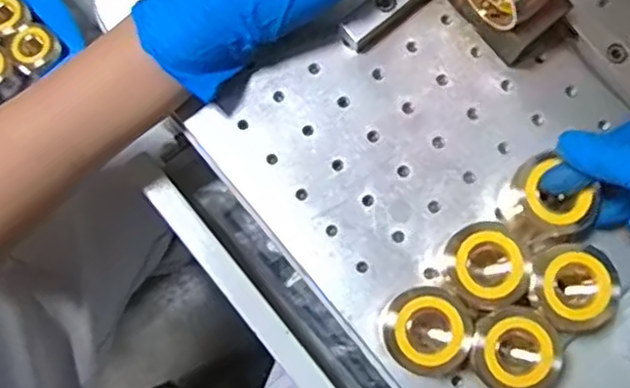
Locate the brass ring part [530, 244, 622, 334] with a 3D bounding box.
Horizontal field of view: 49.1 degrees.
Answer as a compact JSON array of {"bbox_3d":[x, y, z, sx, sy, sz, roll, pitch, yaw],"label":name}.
[{"bbox_3d":[0.123,0.047,0.338,0.034,0.041,0.039,2,79,0],"label":"brass ring part"}]

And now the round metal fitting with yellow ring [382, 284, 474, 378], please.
[{"bbox_3d":[0.053,0.066,0.336,0.040,0.039,0.039,0,79,0],"label":"round metal fitting with yellow ring"}]

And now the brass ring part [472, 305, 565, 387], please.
[{"bbox_3d":[0.096,0.077,0.334,0.041,0.039,0.044,0,79,0],"label":"brass ring part"}]

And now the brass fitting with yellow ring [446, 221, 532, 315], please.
[{"bbox_3d":[0.082,0.037,0.341,0.035,0.037,0.040,-26,80,-5],"label":"brass fitting with yellow ring"}]

